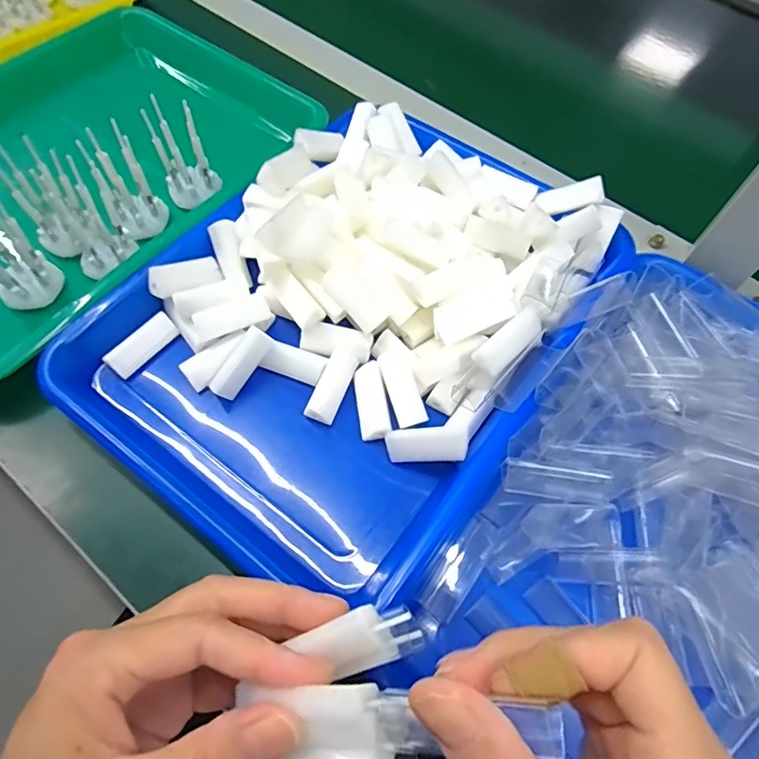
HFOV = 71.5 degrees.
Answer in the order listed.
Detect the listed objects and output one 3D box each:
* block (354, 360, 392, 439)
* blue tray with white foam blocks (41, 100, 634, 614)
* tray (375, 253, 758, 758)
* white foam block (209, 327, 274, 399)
[{"bbox_3d":[-0.005,0.013,0.320,0.017,0.012,0.047,-7,63,-7],"label":"block"},{"bbox_3d":[-0.013,-0.045,0.345,0.246,0.067,0.320,35,65,14],"label":"blue tray with white foam blocks"},{"bbox_3d":[0.176,0.084,0.270,0.248,0.058,0.305,36,66,15],"label":"tray"},{"bbox_3d":[-0.085,-0.010,0.324,0.016,0.011,0.046,33,85,14],"label":"white foam block"}]

